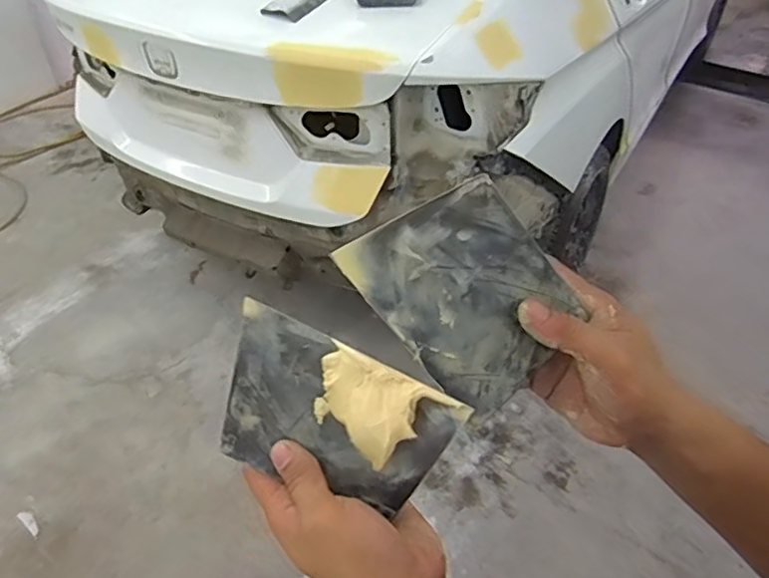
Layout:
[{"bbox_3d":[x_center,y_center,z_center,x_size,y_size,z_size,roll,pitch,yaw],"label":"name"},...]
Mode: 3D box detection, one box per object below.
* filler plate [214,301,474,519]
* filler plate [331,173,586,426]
[{"bbox_3d":[-0.034,0.079,0.349,0.136,0.093,0.021,24,17,13],"label":"filler plate"},{"bbox_3d":[0.051,0.005,0.361,0.098,0.134,0.004,-37,15,11],"label":"filler plate"}]

